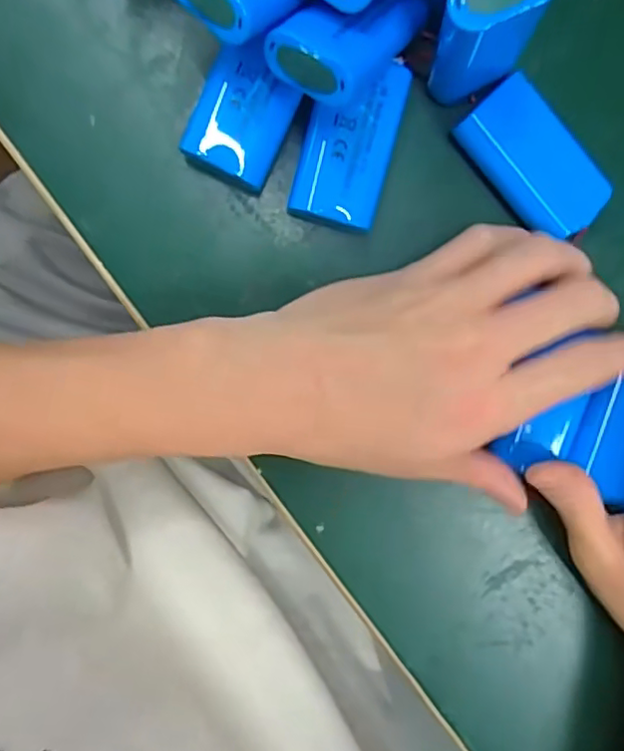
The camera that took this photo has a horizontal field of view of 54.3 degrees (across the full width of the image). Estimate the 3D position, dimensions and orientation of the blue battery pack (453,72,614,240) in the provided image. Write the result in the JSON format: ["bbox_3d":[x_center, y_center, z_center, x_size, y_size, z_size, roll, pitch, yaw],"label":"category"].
[{"bbox_3d":[0.095,-0.091,0.264,0.035,0.021,0.067,-42,99,0],"label":"blue battery pack"}]

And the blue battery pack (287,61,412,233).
[{"bbox_3d":[0.016,-0.097,0.259,0.037,0.025,0.066,15,95,-8],"label":"blue battery pack"}]

